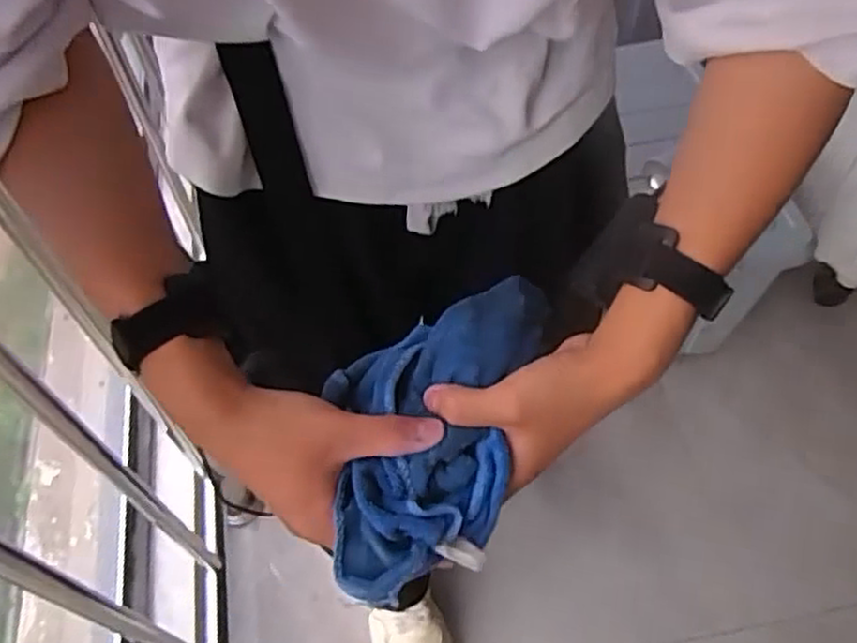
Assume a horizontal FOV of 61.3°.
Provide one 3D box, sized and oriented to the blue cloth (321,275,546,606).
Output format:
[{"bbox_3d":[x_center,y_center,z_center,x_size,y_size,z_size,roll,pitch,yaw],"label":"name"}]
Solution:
[{"bbox_3d":[-0.001,0.050,0.418,0.109,0.045,0.211,16,64,11],"label":"blue cloth"}]

